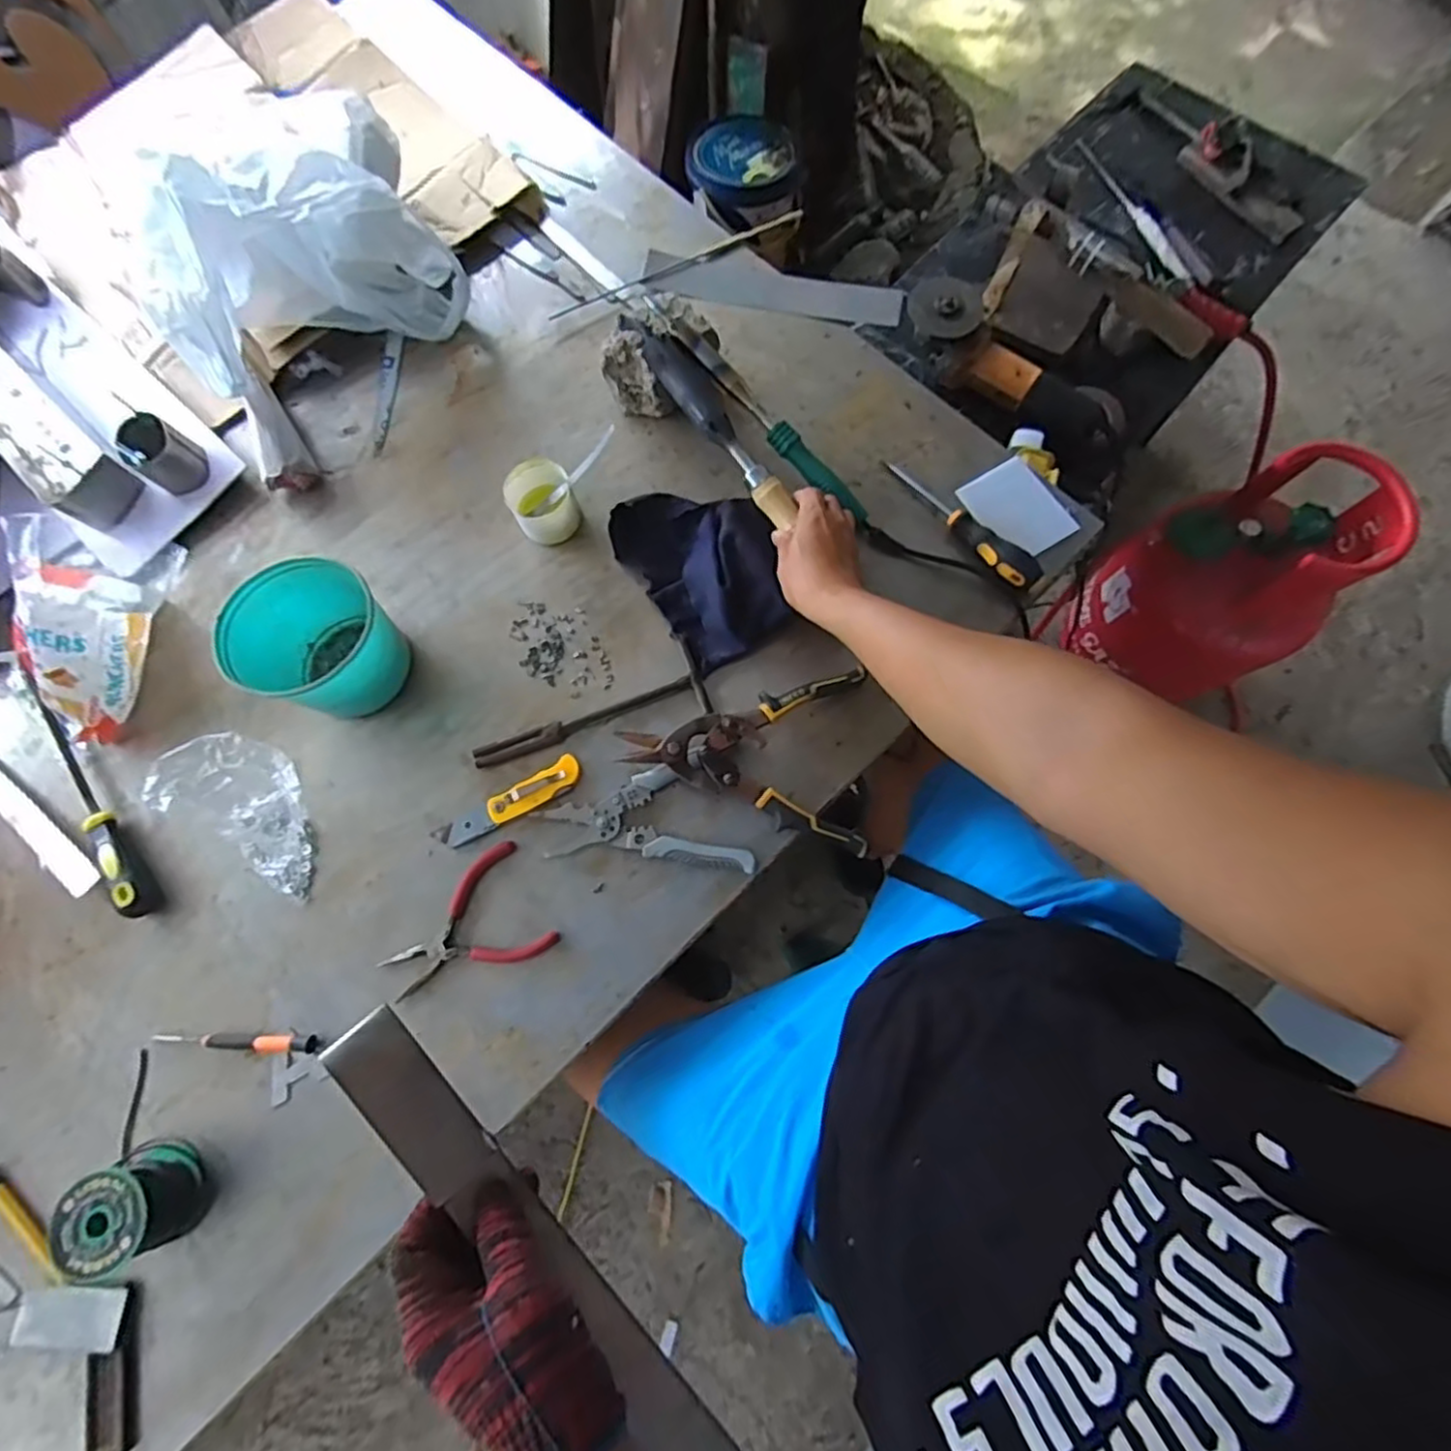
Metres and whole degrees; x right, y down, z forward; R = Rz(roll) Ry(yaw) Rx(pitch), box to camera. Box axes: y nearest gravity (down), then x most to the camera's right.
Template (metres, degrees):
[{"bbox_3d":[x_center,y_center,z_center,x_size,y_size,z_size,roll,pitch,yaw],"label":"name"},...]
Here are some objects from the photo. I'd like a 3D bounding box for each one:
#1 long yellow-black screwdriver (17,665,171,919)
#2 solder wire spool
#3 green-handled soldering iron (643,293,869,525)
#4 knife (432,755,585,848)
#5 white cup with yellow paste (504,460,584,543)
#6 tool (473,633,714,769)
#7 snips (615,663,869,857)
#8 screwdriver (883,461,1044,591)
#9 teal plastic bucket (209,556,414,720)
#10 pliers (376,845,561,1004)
[{"bbox_3d":[-0.602,0.053,0.653,0.028,0.028,0.290,-35,77,-8],"label":"long yellow-black screwdriver"},{"bbox_3d":[-0.457,0.369,0.539,0.066,0.068,0.076,-31,76,-7],"label":"solder wire spool"},{"bbox_3d":[0.029,-0.318,0.701,0.029,0.024,0.310,-44,91,-10],"label":"green-handled soldering iron"},{"bbox_3d":[-0.198,0.073,0.643,0.141,0.013,0.029,-30,76,-7],"label":"knife"},{"bbox_3d":[-0.184,-0.225,0.705,0.065,0.046,0.067,0,74,1],"label":"white cup with yellow paste"},{"bbox_3d":[-0.132,-0.019,0.669,0.224,0.009,0.076,-16,75,-3],"label":"tool"},{"bbox_3d":[0.019,0.020,0.632,0.214,0.027,0.161,5,75,2],"label":"snips"},{"bbox_3d":[0.238,-0.208,0.698,0.031,0.033,0.190,-36,77,-8],"label":"screwdriver"},{"bbox_3d":[-0.374,-0.072,0.649,0.138,0.102,0.122,36,78,10],"label":"teal plastic bucket"},{"bbox_3d":[-0.231,0.179,0.614,0.140,0.006,0.101,-28,76,-7],"label":"pliers"}]

